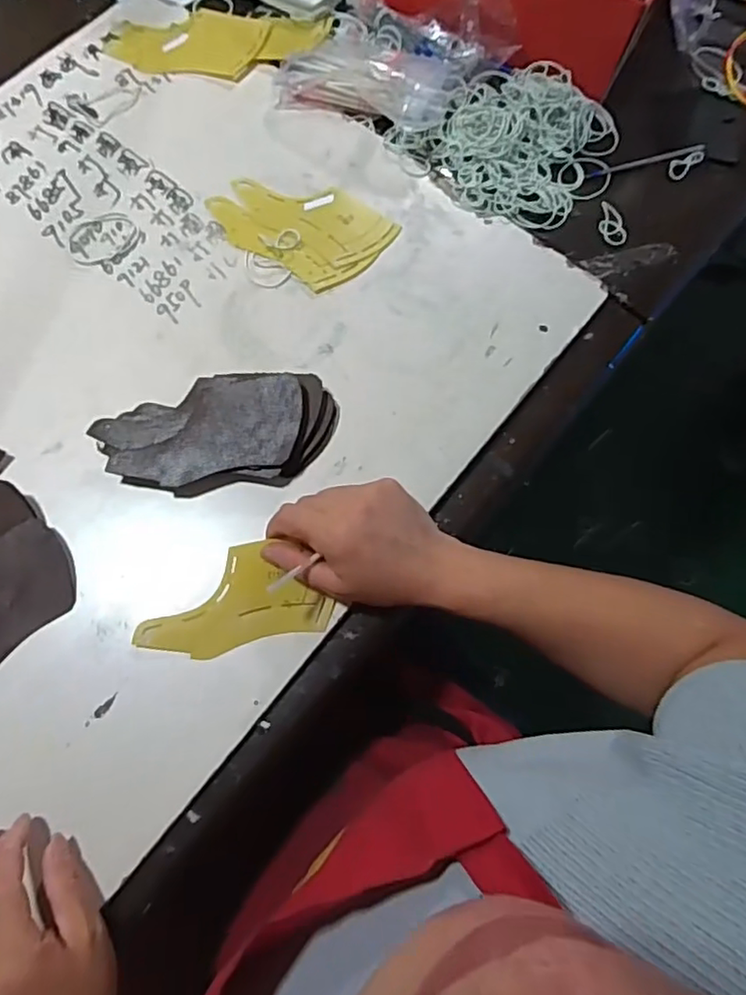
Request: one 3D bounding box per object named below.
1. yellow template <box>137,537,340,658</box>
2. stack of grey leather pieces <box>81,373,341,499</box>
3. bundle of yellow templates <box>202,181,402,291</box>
[{"bbox_3d":[-0.102,0.073,0.432,0.133,0.005,0.070,-12,86,-6],"label":"yellow template"},{"bbox_3d":[-0.117,-0.049,0.462,0.174,0.025,0.082,-6,73,-4],"label":"stack of grey leather pieces"},{"bbox_3d":[-0.064,-0.245,0.535,0.152,0.009,0.099,34,75,8],"label":"bundle of yellow templates"}]

